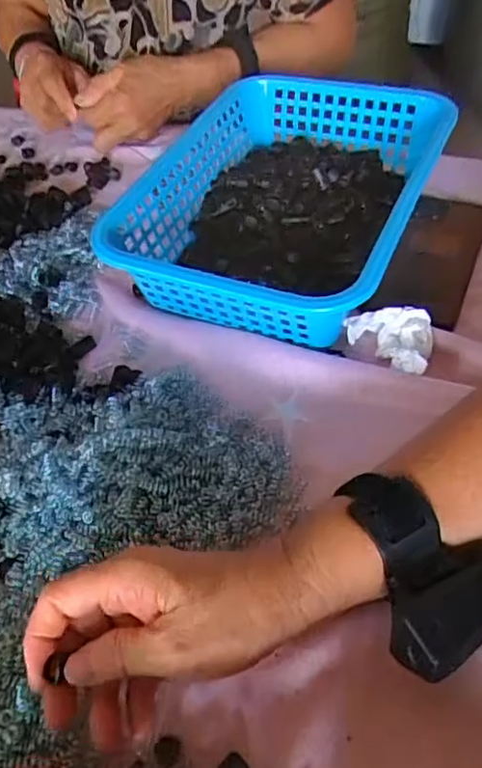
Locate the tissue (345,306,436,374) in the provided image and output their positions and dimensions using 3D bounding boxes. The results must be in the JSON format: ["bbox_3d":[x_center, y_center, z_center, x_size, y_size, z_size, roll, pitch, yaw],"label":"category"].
[{"bbox_3d":[0.113,-0.035,0.429,0.062,0.023,0.047,27,60,25],"label":"tissue"}]

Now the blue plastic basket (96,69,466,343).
[{"bbox_3d":[0.042,-0.156,0.501,0.213,0.074,0.298,18,56,19],"label":"blue plastic basket"}]

